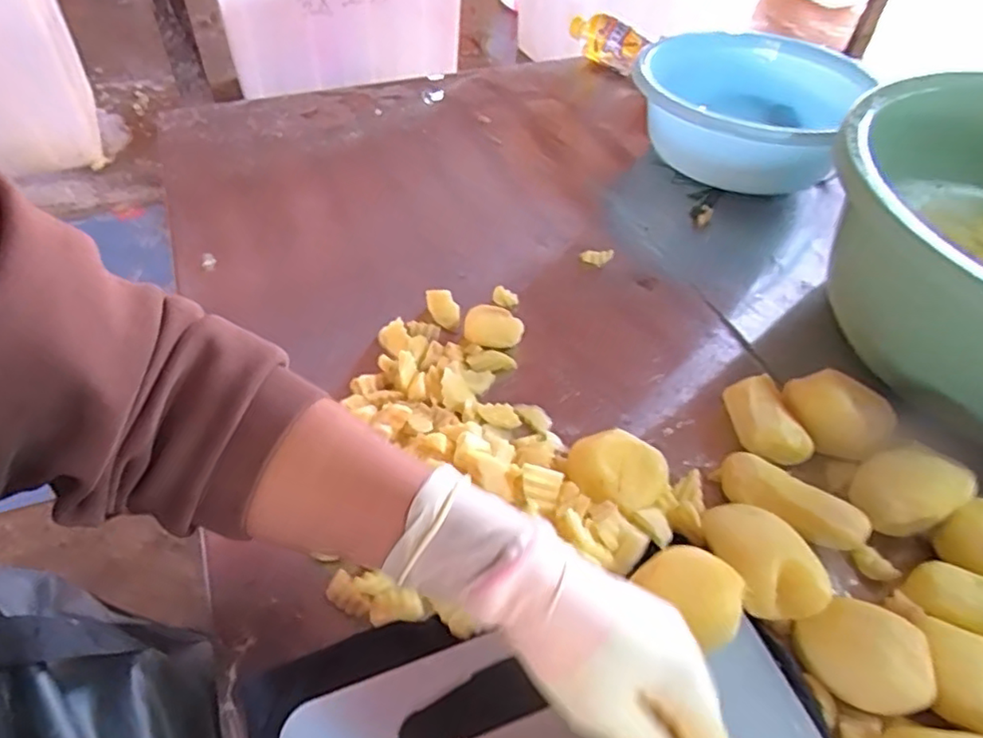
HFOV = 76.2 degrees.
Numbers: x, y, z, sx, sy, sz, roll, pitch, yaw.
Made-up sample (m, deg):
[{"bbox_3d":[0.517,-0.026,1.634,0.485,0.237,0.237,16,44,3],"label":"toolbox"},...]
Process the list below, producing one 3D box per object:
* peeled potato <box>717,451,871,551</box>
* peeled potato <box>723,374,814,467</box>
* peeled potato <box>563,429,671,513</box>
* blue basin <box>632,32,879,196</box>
[{"bbox_3d":[0.199,0.089,0.420,0.093,0.026,0.029,31,54,21],"label":"peeled potato"},{"bbox_3d":[0.205,0.040,0.470,0.040,0.034,0.065,-8,50,-11],"label":"peeled potato"},{"bbox_3d":[0.086,0.072,0.439,0.065,0.038,0.057,32,56,24],"label":"peeled potato"},{"bbox_3d":[0.291,-0.291,0.736,0.251,0.108,0.257,2,49,-2],"label":"blue basin"}]

